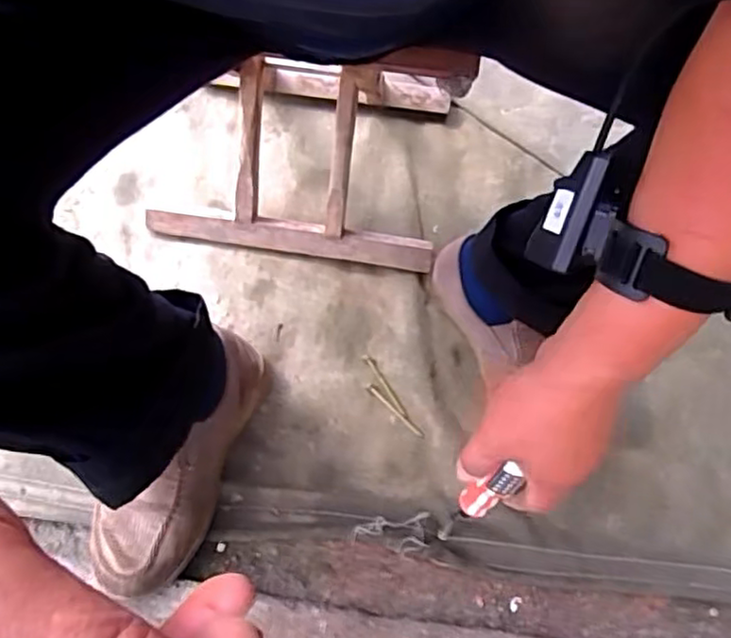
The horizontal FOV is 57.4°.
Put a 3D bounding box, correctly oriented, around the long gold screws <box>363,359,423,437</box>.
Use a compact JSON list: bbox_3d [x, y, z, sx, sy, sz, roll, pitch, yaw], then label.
[{"bbox_3d":[0.021,0.082,0.682,0.023,0.006,0.102,-27,69,-13],"label":"long gold screws"}]

